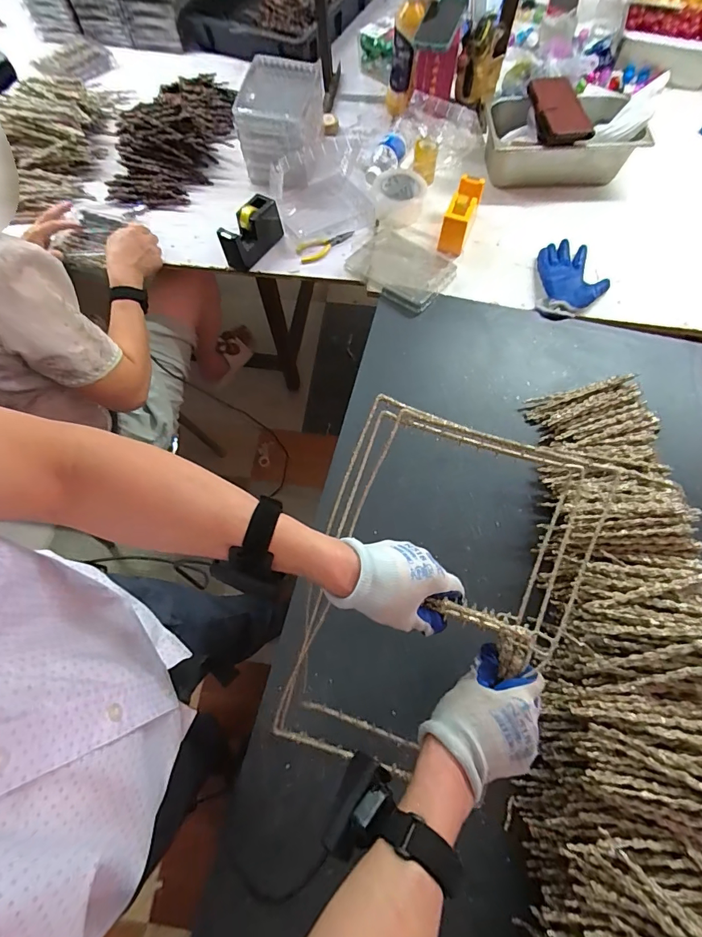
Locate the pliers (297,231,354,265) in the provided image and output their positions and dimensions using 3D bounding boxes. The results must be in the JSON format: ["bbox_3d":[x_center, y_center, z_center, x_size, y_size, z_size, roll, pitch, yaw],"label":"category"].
[{"bbox_3d":[-0.049,-0.461,0.880,0.123,0.014,0.046,-22,70,-6],"label":"pliers"}]

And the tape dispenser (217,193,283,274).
[{"bbox_3d":[-0.197,-0.471,0.843,0.056,0.072,0.135,31,73,13],"label":"tape dispenser"}]

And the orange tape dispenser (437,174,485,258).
[{"bbox_3d":[0.220,-0.506,0.846,0.052,0.065,0.149,19,71,9],"label":"orange tape dispenser"}]

